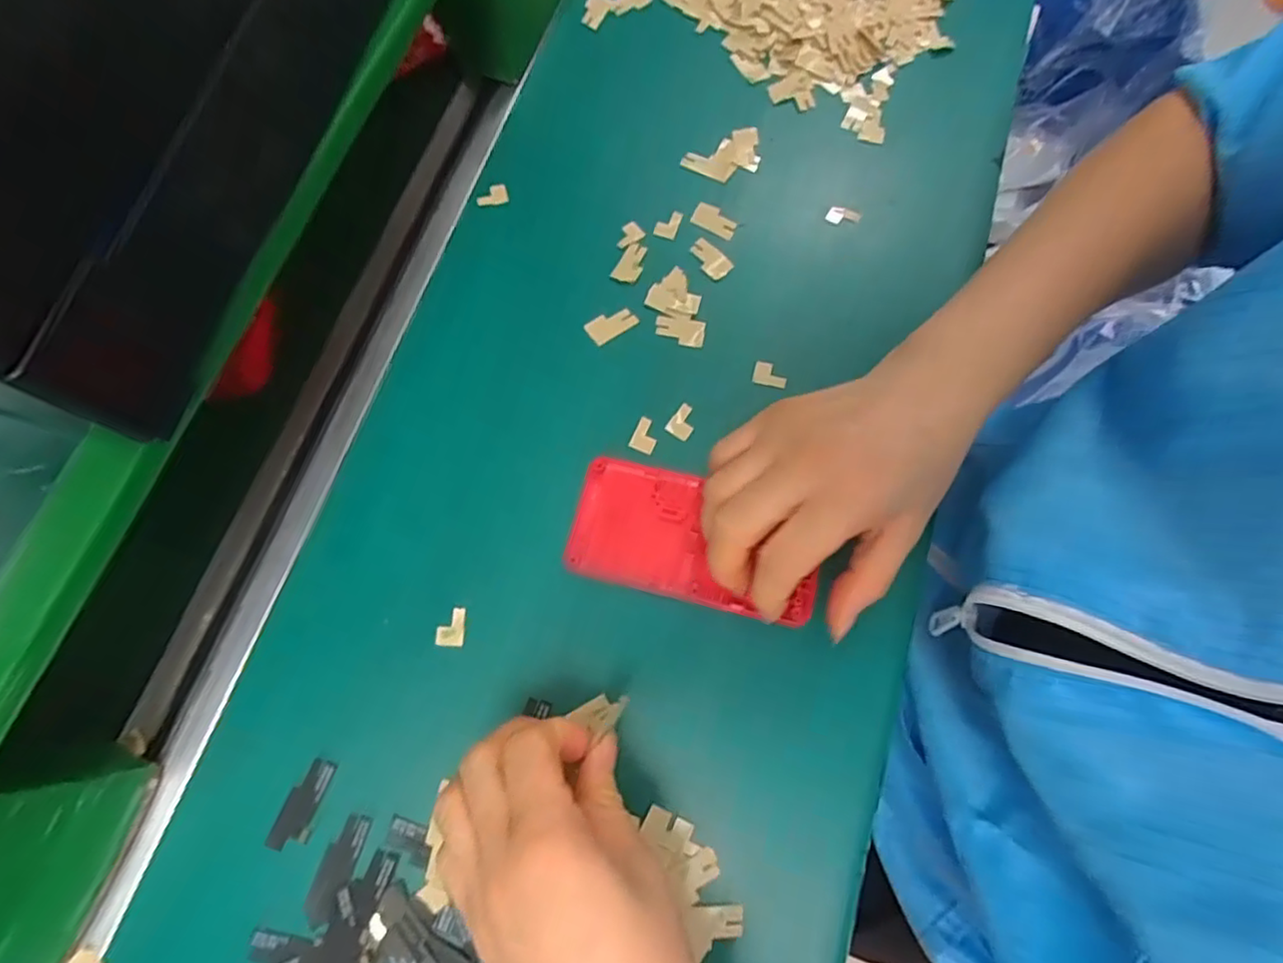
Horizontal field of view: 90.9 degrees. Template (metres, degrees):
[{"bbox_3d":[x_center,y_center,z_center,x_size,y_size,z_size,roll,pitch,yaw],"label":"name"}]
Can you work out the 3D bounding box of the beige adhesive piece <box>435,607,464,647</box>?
[{"bbox_3d":[-0.093,0.071,0.310,0.012,0.005,0.018,4,74,3],"label":"beige adhesive piece"}]

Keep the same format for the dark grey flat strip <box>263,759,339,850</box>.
[{"bbox_3d":[-0.154,0.148,0.288,0.018,0.004,0.041,22,75,8],"label":"dark grey flat strip"}]

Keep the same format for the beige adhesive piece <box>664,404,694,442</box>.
[{"bbox_3d":[0.023,-0.033,0.342,0.014,0.004,0.018,36,77,11],"label":"beige adhesive piece"}]

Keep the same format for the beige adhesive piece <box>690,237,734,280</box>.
[{"bbox_3d":[0.040,-0.131,0.368,0.017,0.004,0.027,-41,77,-10],"label":"beige adhesive piece"}]

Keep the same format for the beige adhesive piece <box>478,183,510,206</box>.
[{"bbox_3d":[-0.091,-0.174,0.386,0.020,0.004,0.012,-20,74,-6],"label":"beige adhesive piece"}]

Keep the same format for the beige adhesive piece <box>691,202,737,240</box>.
[{"bbox_3d":[0.044,-0.158,0.379,0.028,0.004,0.016,30,76,10],"label":"beige adhesive piece"}]

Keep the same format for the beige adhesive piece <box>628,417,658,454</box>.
[{"bbox_3d":[0.002,-0.025,0.339,0.013,0.004,0.018,22,75,8],"label":"beige adhesive piece"}]

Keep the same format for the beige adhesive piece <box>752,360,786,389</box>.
[{"bbox_3d":[0.071,-0.059,0.348,0.019,0.004,0.013,17,75,6],"label":"beige adhesive piece"}]

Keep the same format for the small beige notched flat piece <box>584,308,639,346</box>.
[{"bbox_3d":[-0.016,-0.089,0.360,0.029,0.004,0.015,-27,74,-6],"label":"small beige notched flat piece"}]

